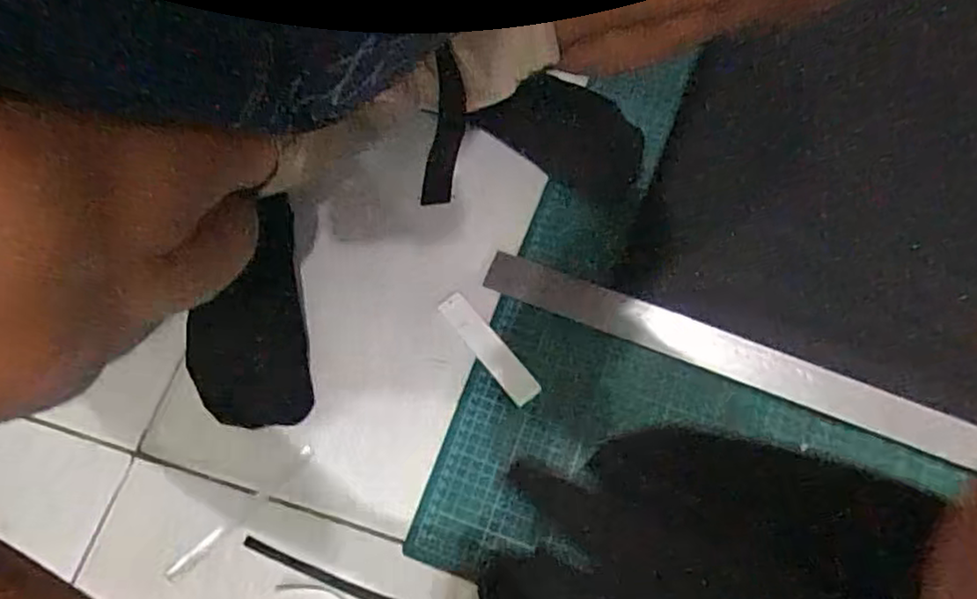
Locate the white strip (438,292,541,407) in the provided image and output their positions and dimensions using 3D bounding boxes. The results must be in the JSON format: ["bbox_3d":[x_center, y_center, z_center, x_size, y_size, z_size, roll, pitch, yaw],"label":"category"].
[{"bbox_3d":[0.000,0.042,0.597,0.026,0.005,0.114,-37,73,-14],"label":"white strip"}]

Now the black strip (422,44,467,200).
[{"bbox_3d":[-0.031,-0.121,0.488,0.025,0.119,0.006,-1,40,-14],"label":"black strip"}]

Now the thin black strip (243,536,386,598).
[{"bbox_3d":[-0.128,0.218,0.534,0.140,0.005,0.011,21,69,8],"label":"thin black strip"}]

